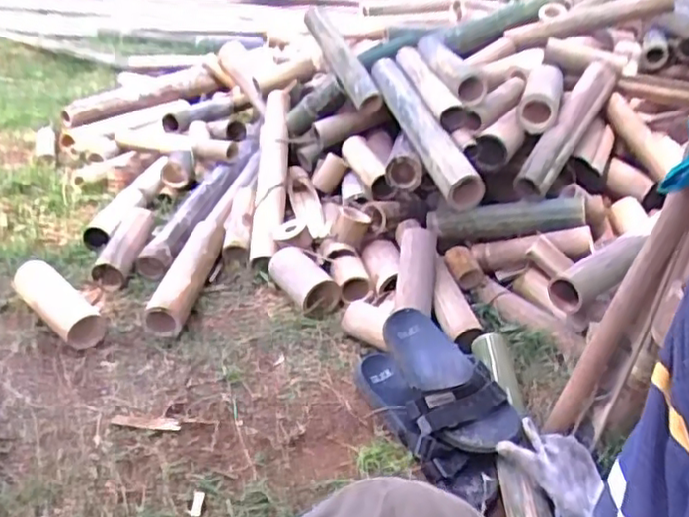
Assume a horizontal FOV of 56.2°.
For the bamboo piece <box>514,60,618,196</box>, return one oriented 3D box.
[{"bbox_3d":[0.448,-0.267,1.260,0.054,0.053,0.376,23,62,33],"label":"bamboo piece"}]

